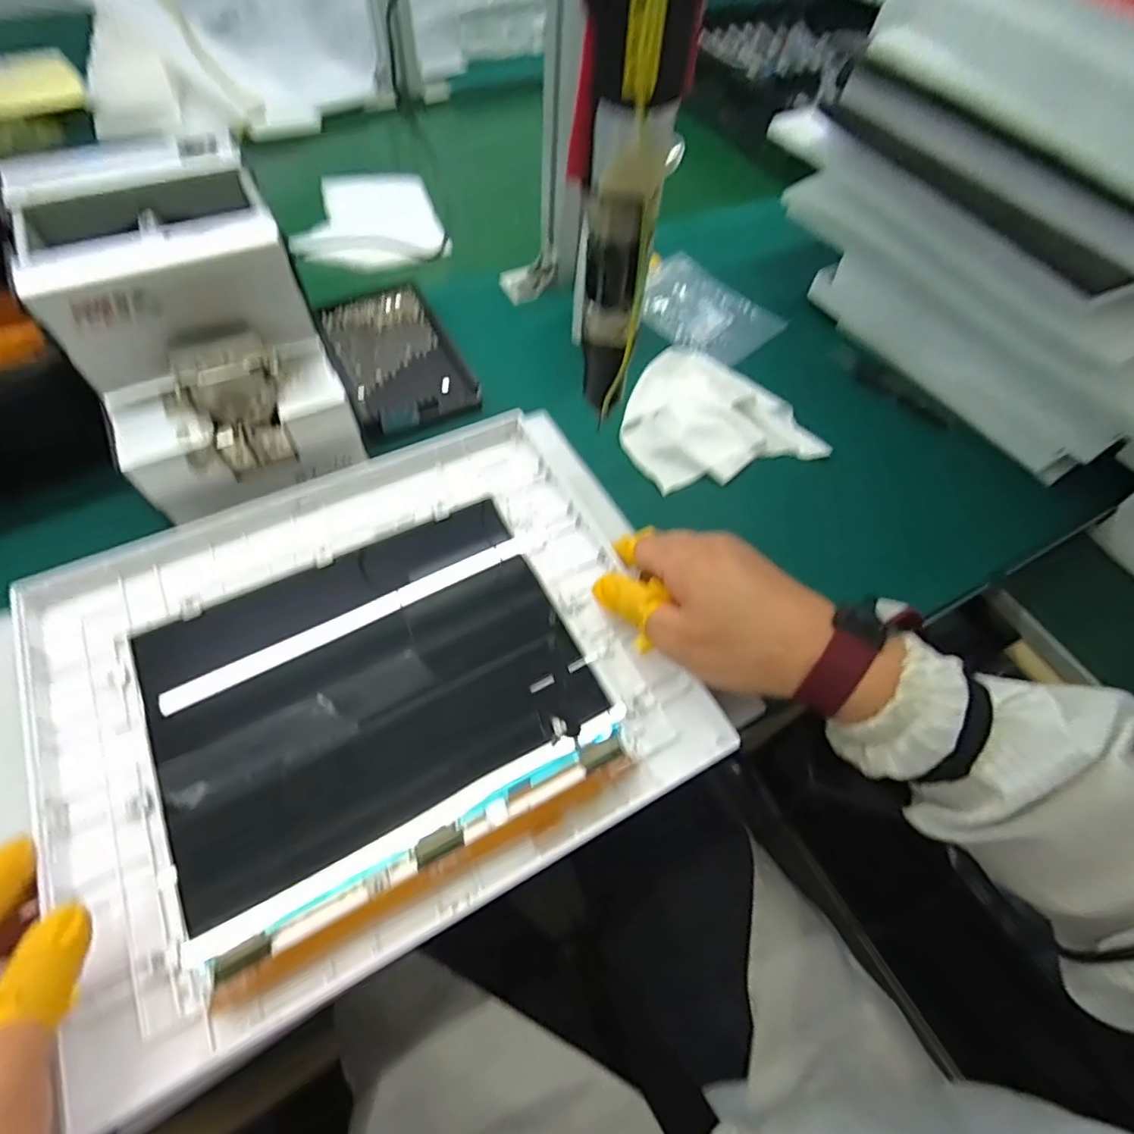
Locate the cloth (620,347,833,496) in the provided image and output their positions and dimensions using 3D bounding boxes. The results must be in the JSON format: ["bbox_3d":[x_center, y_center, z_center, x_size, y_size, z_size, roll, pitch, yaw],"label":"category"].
[{"bbox_3d":[0.107,-0.121,0.452,0.137,0.016,0.128,-17,61,-14],"label":"cloth"}]

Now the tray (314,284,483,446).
[{"bbox_3d":[-0.134,-0.164,0.450,0.090,0.021,0.138,-21,62,-16],"label":"tray"}]

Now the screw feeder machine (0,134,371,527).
[{"bbox_3d":[-0.221,-0.143,0.349,0.128,0.128,0.172,-24,63,-18],"label":"screw feeder machine"}]

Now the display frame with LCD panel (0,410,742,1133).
[{"bbox_3d":[-0.106,0.054,0.312,0.353,0.025,0.260,-25,63,-18],"label":"display frame with LCD panel"}]

